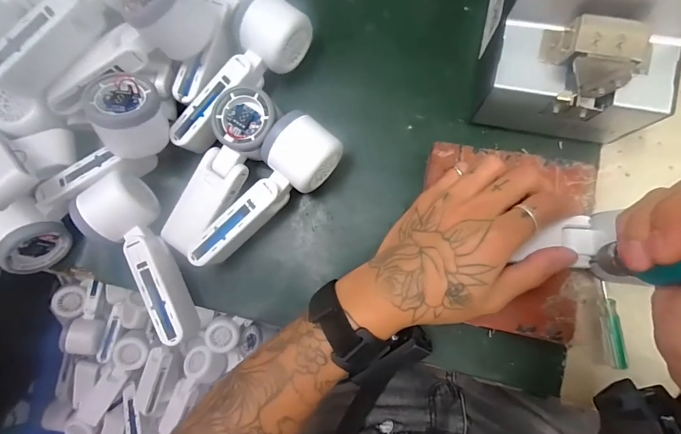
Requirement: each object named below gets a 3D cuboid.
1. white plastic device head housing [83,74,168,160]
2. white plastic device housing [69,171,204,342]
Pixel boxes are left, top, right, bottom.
[{"bbox_3d":[-0.186,-0.087,0.324,0.058,0.056,0.058,-7,66,-20],"label":"white plastic device head housing"},{"bbox_3d":[-0.182,0.039,0.333,0.052,0.046,0.163,-28,81,2],"label":"white plastic device housing"}]

